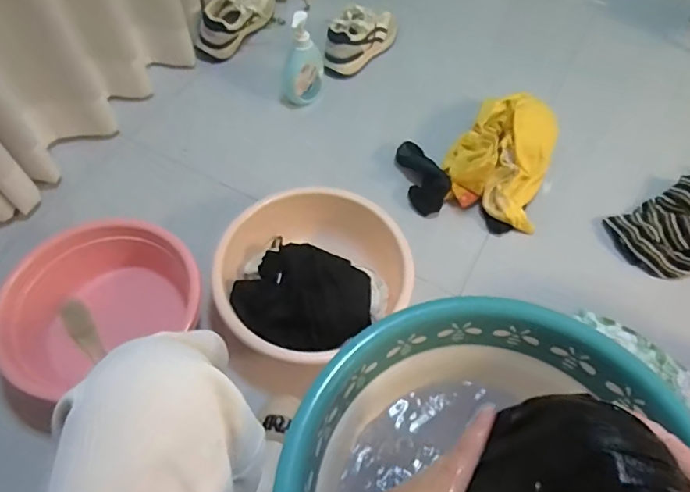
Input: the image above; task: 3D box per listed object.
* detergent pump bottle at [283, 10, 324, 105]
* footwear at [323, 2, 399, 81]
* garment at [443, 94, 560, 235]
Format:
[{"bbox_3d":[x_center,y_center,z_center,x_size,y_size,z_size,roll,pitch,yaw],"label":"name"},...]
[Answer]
[{"bbox_3d":[-0.096,-0.415,1.118,0.091,0.241,0.047,-2,58,-3],"label":"detergent pump bottle"},{"bbox_3d":[0.032,-0.525,1.246,0.216,0.124,0.079,-38,66,-23],"label":"footwear"},{"bbox_3d":[0.327,-0.199,1.026,0.196,0.100,0.289,17,59,9],"label":"garment"}]

